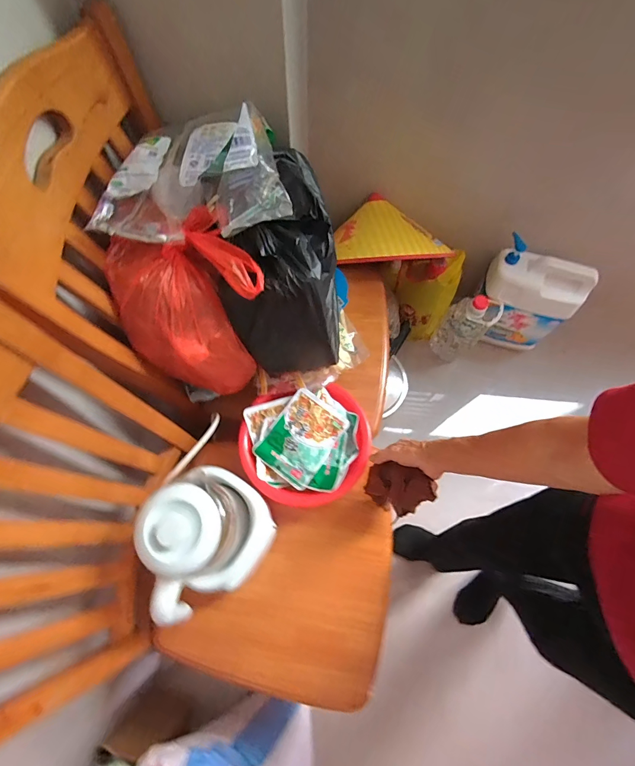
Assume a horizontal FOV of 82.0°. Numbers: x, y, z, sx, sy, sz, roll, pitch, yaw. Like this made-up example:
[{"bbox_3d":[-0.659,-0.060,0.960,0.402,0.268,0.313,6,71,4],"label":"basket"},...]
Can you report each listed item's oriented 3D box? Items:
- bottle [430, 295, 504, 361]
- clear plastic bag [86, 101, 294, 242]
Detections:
[{"bbox_3d":[0.451,-0.172,1.129,0.121,0.220,0.115,41,73,14],"label":"bottle"},{"bbox_3d":[-0.167,-0.287,0.481,0.242,0.084,0.181,-4,68,-3],"label":"clear plastic bag"}]

